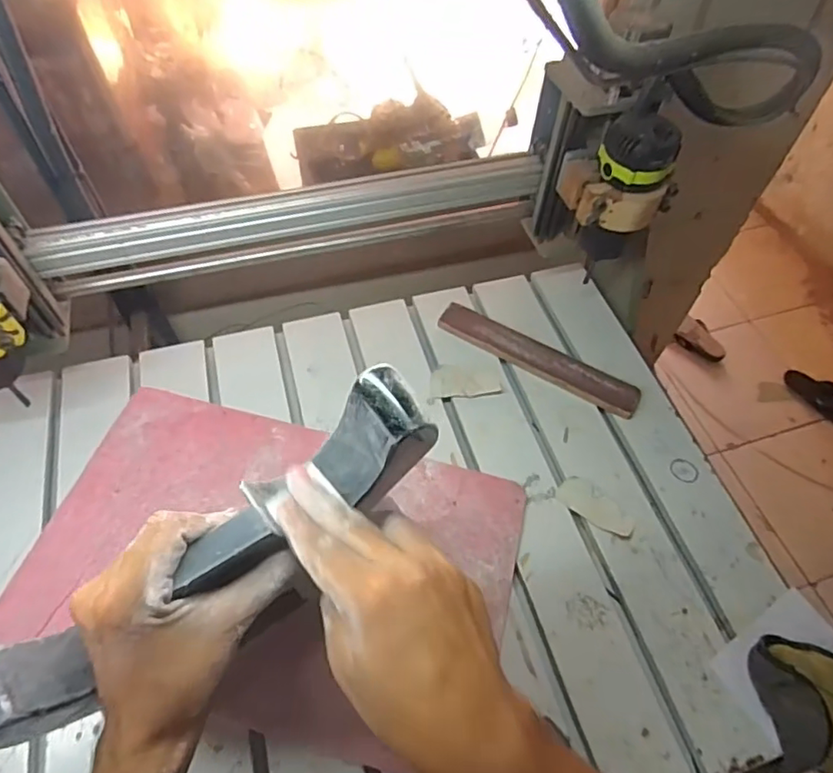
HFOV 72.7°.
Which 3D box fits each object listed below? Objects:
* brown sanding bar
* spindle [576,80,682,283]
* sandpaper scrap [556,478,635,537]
[{"bbox_3d":[0.175,-0.042,0.828,0.302,0.034,0.048,28,59,15],"label":"brown sanding bar"},{"bbox_3d":[0.252,-0.228,0.685,0.085,0.197,0.101,36,63,19],"label":"spindle"},{"bbox_3d":[0.226,0.148,0.710,0.099,0.013,0.043,35,61,19],"label":"sandpaper scrap"}]

